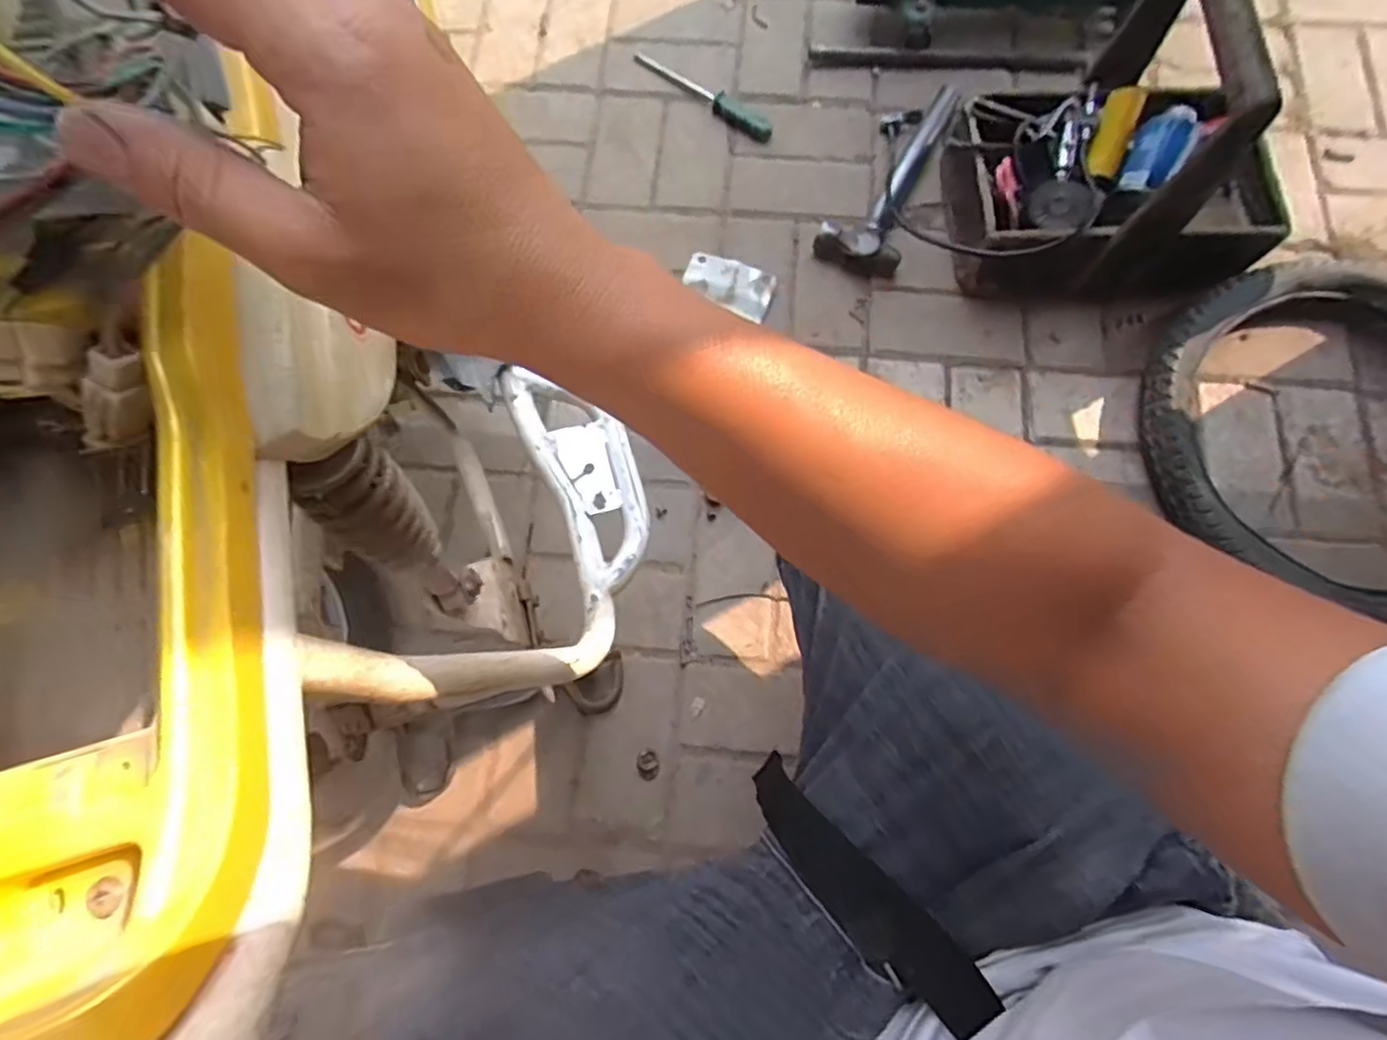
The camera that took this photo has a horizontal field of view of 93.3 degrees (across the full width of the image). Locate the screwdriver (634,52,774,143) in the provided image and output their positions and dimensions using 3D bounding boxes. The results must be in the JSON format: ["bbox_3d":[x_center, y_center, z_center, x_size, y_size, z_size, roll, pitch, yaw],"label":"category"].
[{"bbox_3d":[0.012,-0.612,0.933,0.244,0.025,0.032,36,77,10],"label":"screwdriver"}]

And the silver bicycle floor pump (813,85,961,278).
[{"bbox_3d":[0.268,-0.466,0.880,0.109,0.051,0.305,24,75,7],"label":"silver bicycle floor pump"}]

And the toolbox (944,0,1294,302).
[{"bbox_3d":[0.504,-0.431,0.745,0.347,0.290,0.252,-3,74,0],"label":"toolbox"}]

